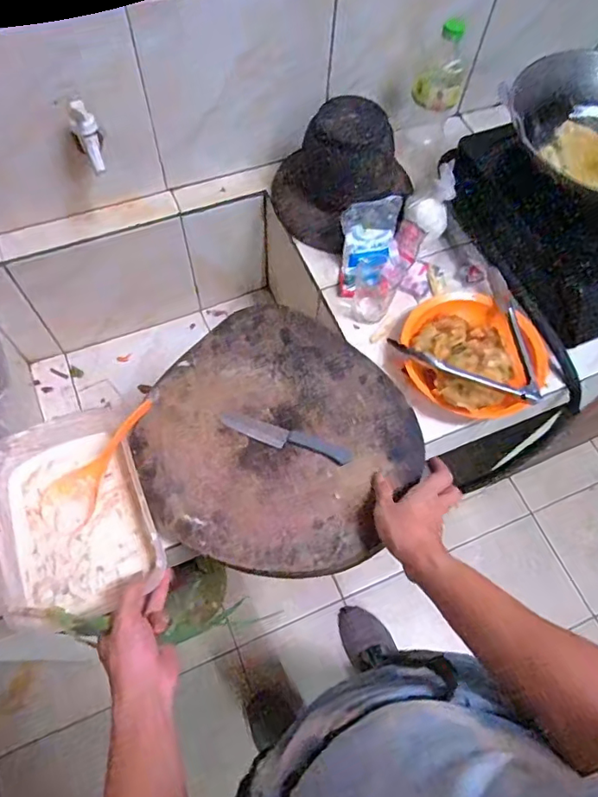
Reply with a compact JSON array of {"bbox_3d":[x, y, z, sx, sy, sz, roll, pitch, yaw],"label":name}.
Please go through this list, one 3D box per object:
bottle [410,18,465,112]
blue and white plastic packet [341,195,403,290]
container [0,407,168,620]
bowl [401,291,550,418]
[{"bbox_3d":[0.224,-0.516,0.803,0.073,0.118,0.058,16,63,5],"label":"bottle"},{"bbox_3d":[0.116,-0.243,0.822,0.090,0.021,0.126,-8,106,-2],"label":"blue and white plastic packet"},{"bbox_3d":[-0.278,0.130,0.638,0.172,0.058,0.246,-21,66,-13],"label":"container"},{"bbox_3d":[0.250,-0.064,0.757,0.199,0.068,0.190,1,63,-3],"label":"bowl"}]

